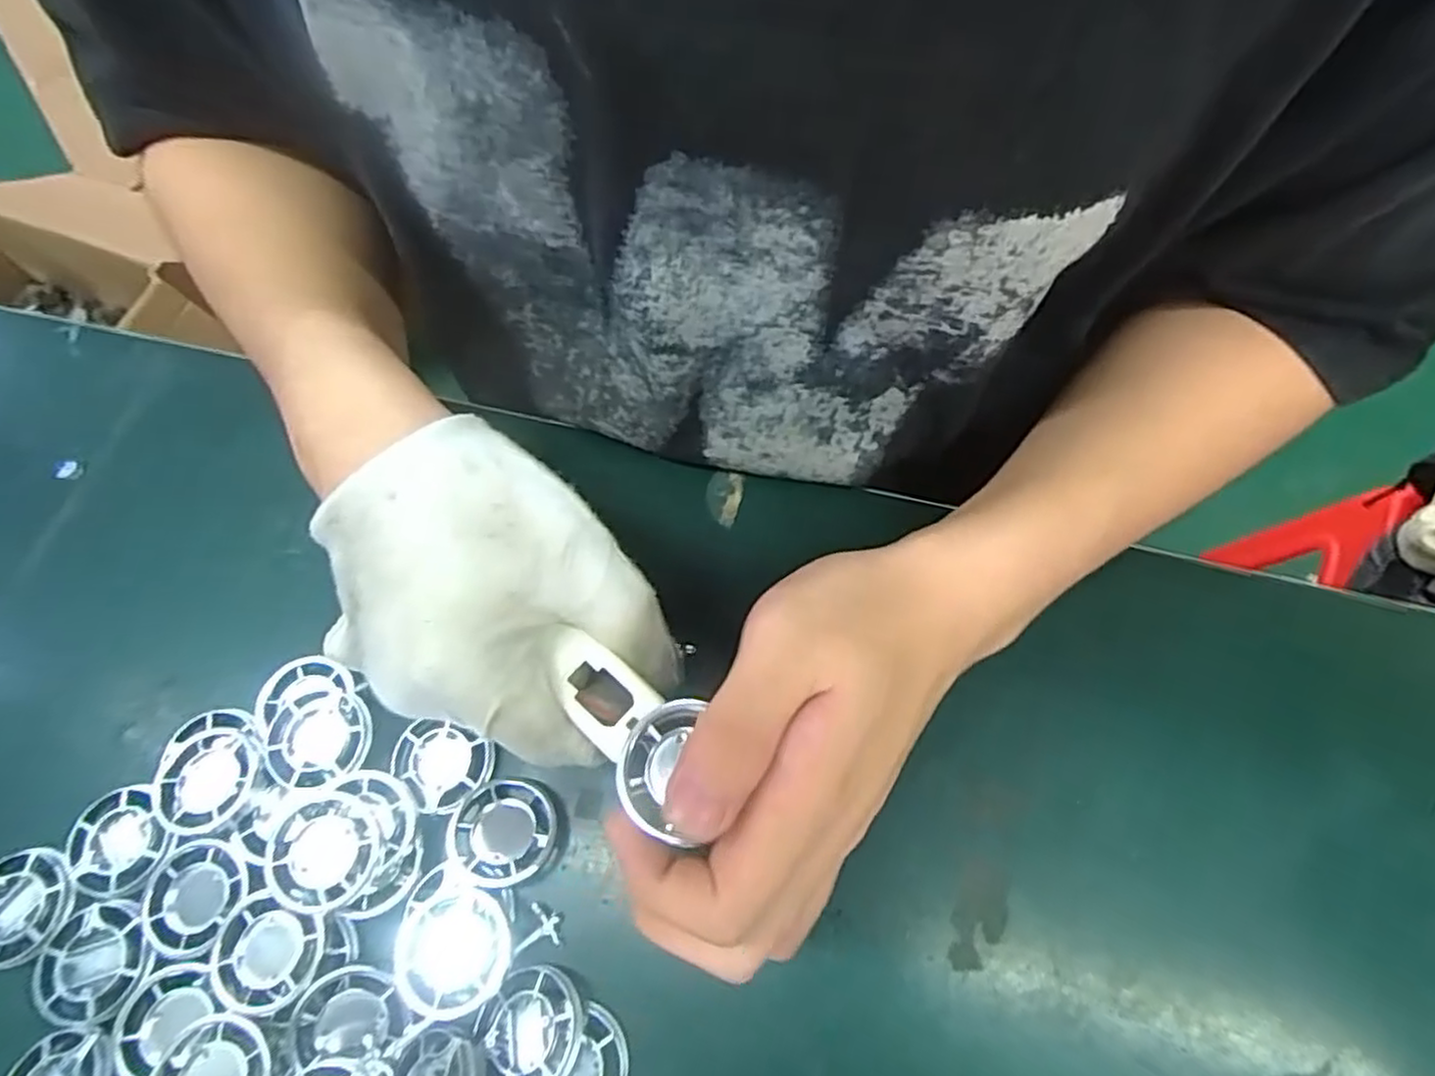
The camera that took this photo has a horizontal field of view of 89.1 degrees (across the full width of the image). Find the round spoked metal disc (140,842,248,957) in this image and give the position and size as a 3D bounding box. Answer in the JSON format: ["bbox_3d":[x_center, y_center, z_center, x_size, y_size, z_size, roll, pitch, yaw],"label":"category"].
[{"bbox_3d":[-0.190,0.130,0.265,0.040,0.011,0.037,-1,68,2],"label":"round spoked metal disc"}]

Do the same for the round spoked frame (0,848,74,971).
[{"bbox_3d":[-0.262,0.138,0.273,0.040,0.009,0.039,-1,68,2],"label":"round spoked frame"}]

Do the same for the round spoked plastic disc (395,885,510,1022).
[{"bbox_3d":[-0.091,0.143,0.253,0.038,0.013,0.039,-1,68,2],"label":"round spoked plastic disc"}]

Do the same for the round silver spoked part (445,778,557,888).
[{"bbox_3d":[-0.080,0.110,0.274,0.038,0.014,0.036,-1,68,2],"label":"round silver spoked part"}]

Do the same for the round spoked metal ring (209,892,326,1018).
[{"bbox_3d":[-0.158,0.146,0.255,0.037,0.009,0.034,-1,68,2],"label":"round spoked metal ring"}]

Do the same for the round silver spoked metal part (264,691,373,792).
[{"bbox_3d":[-0.154,0.076,0.279,0.040,0.004,0.036,5,68,4],"label":"round silver spoked metal part"}]

